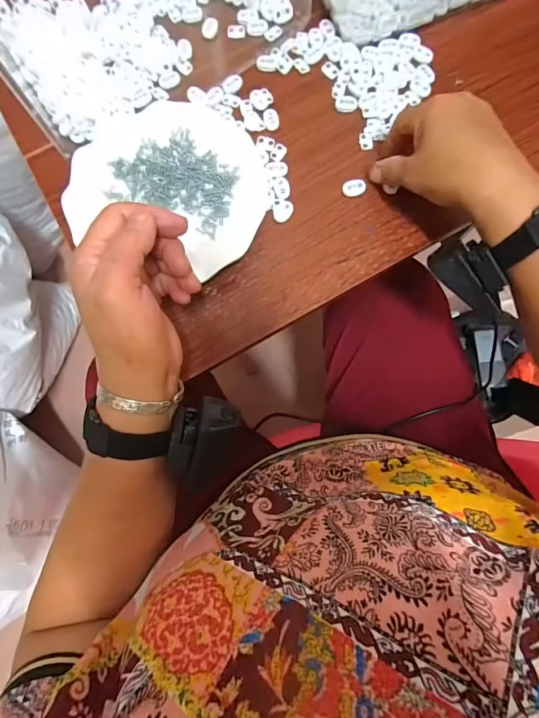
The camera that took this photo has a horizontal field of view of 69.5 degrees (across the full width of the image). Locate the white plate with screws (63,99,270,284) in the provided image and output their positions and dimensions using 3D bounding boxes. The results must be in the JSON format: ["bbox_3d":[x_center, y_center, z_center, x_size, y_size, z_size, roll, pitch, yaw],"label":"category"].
[{"bbox_3d":[-0.092,-0.172,0.373,0.181,0.020,0.167,0,80,0],"label":"white plate with screws"}]

